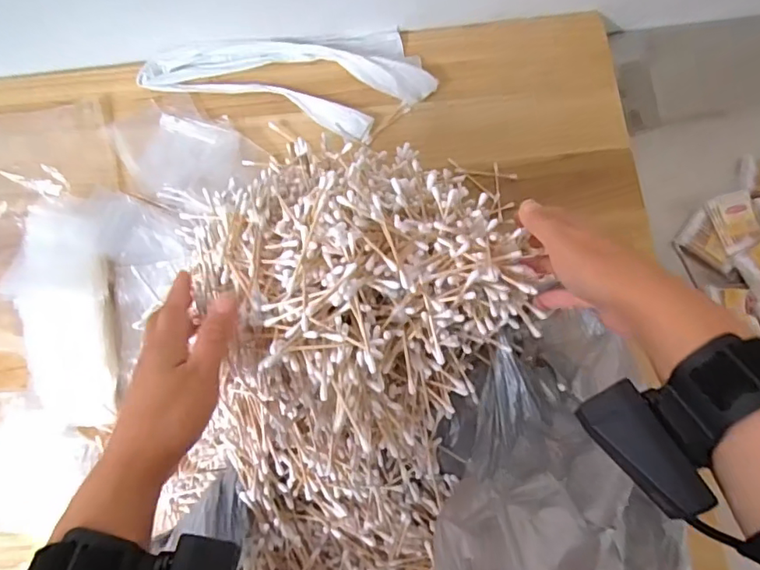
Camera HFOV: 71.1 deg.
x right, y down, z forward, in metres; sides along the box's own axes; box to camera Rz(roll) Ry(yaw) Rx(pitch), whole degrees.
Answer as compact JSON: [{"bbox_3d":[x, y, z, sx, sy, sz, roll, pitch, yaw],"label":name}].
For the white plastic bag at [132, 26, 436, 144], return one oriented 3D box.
[{"bbox_3d":[-0.105,-0.233,0.617,0.324,0.033,0.131,-5,82,-2],"label":"white plastic bag"}]

